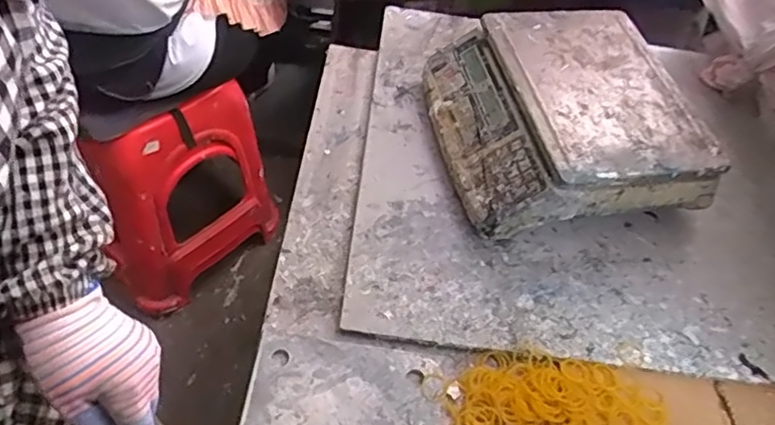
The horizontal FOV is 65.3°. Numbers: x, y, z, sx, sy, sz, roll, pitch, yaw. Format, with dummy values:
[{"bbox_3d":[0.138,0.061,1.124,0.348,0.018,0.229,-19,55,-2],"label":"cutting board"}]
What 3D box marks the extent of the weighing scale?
[{"bbox_3d":[0.214,-0.126,0.788,0.276,0.144,0.310,-4,56,-13],"label":"weighing scale"}]

